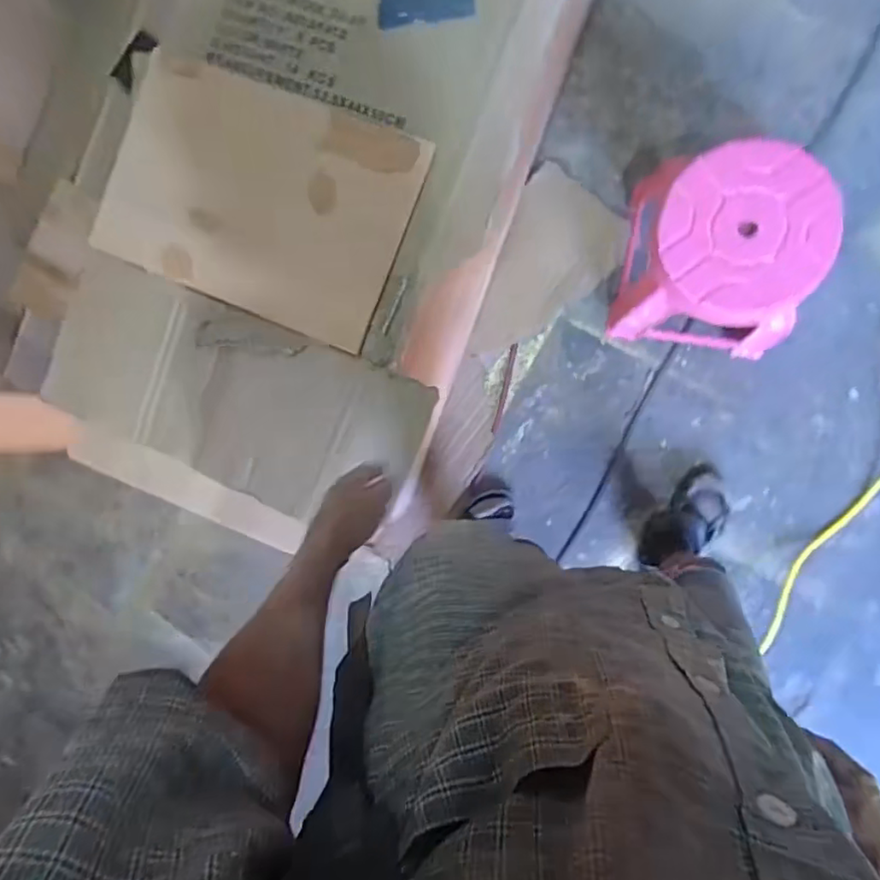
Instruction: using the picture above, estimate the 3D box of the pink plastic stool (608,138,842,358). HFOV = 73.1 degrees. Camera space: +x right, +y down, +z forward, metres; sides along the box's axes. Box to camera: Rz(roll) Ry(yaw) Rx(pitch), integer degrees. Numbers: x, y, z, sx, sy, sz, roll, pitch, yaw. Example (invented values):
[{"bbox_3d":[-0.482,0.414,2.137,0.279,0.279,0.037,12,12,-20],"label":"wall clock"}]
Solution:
[{"bbox_3d":[0.449,-0.302,0.974,0.266,0.282,0.264,11,94,9],"label":"pink plastic stool"}]

